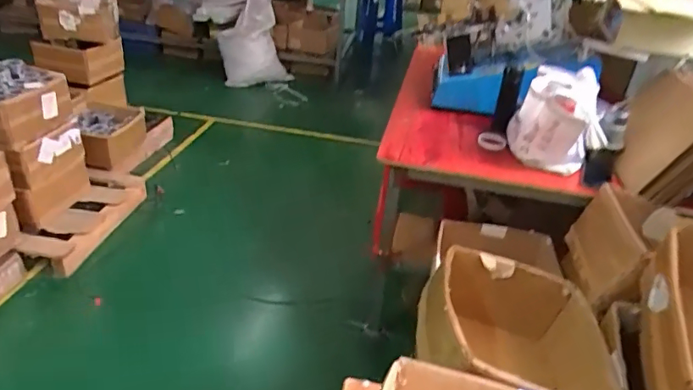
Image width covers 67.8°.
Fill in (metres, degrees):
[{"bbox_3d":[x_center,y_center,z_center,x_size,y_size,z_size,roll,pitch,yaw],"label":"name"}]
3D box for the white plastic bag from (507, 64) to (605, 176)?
[{"bbox_3d":[0.603,-0.203,1.476,0.244,0.261,0.159,11,32,10],"label":"white plastic bag"}]

